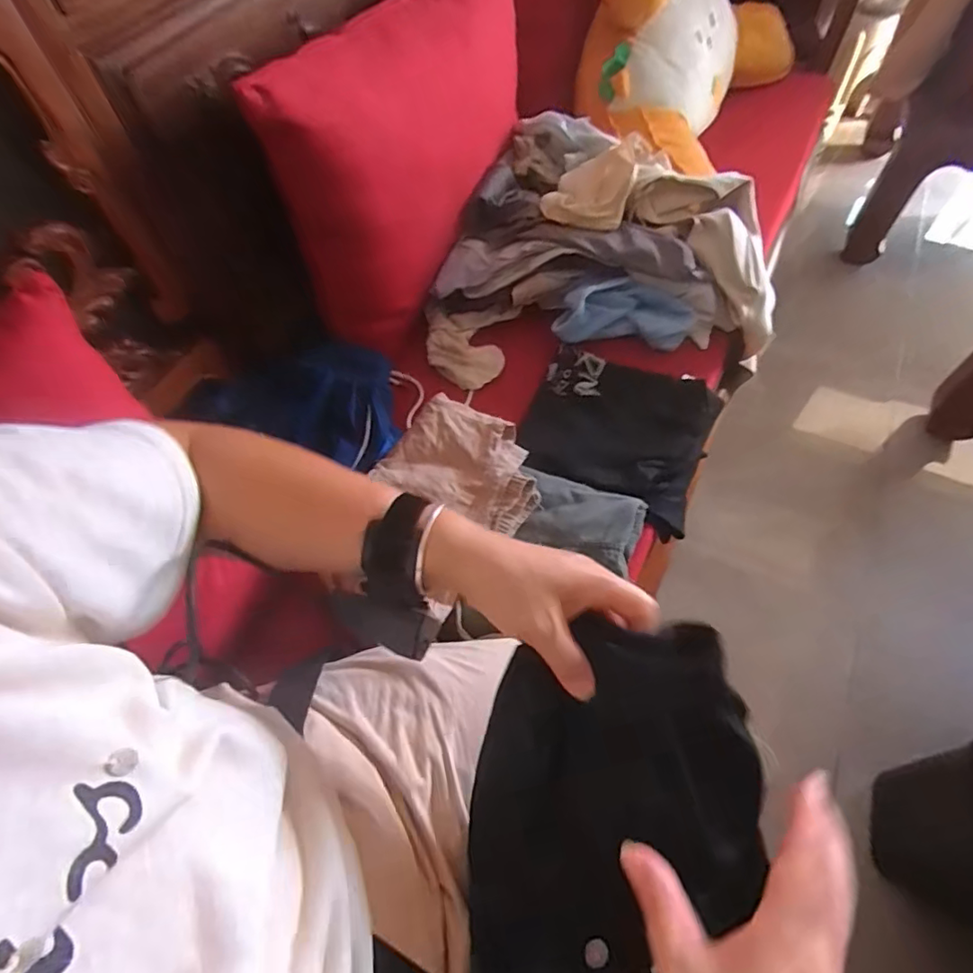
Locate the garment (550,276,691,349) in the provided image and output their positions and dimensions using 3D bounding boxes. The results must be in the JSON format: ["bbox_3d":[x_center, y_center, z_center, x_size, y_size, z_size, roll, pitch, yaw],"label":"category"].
[{"bbox_3d":[0.189,-0.234,0.777,0.179,0.077,0.068,7,60,6],"label":"garment"}]

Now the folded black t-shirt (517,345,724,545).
[{"bbox_3d":[0.164,-0.074,0.714,0.222,0.047,0.210,21,62,14],"label":"folded black t-shirt"}]

